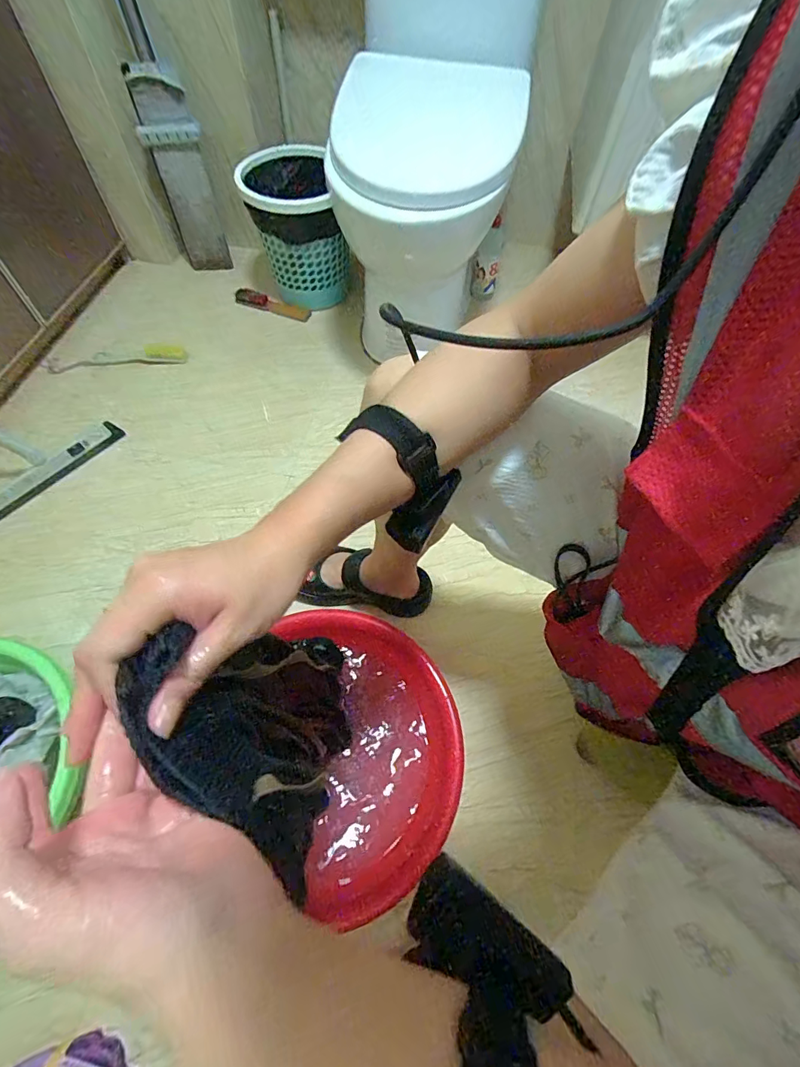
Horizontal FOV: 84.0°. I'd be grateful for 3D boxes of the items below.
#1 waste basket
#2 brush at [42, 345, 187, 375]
[{"bbox_3d":[-0.256,-0.730,1.105,0.211,0.287,0.237,-16,61,-10],"label":"waste basket"},{"bbox_3d":[-0.677,-0.413,1.053,0.313,0.027,0.061,-13,64,-10],"label":"brush"}]

